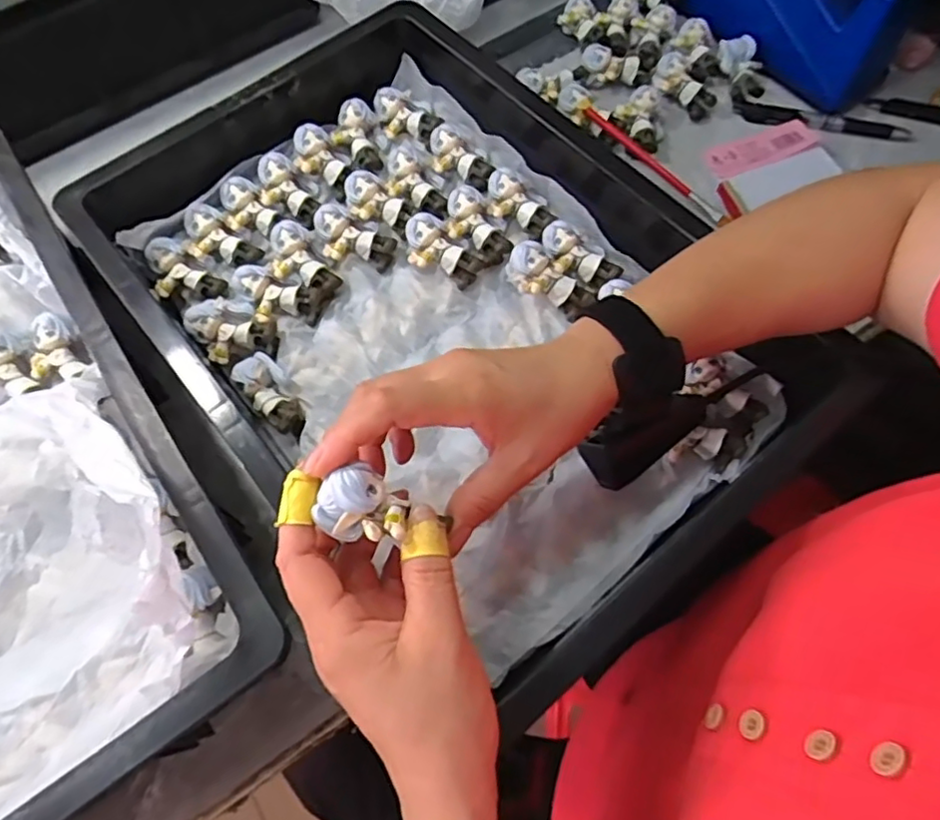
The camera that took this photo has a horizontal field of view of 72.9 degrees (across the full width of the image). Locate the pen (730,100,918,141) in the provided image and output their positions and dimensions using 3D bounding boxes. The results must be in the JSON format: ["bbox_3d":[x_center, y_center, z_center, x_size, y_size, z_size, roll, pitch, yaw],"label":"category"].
[{"bbox_3d":[0.291,-0.237,0.529,0.138,0.015,0.018,17,68,9],"label":"pen"}]

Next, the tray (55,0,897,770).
[{"bbox_3d":[-0.031,-0.073,0.434,0.322,0.072,0.470,-40,71,-15],"label":"tray"}]

